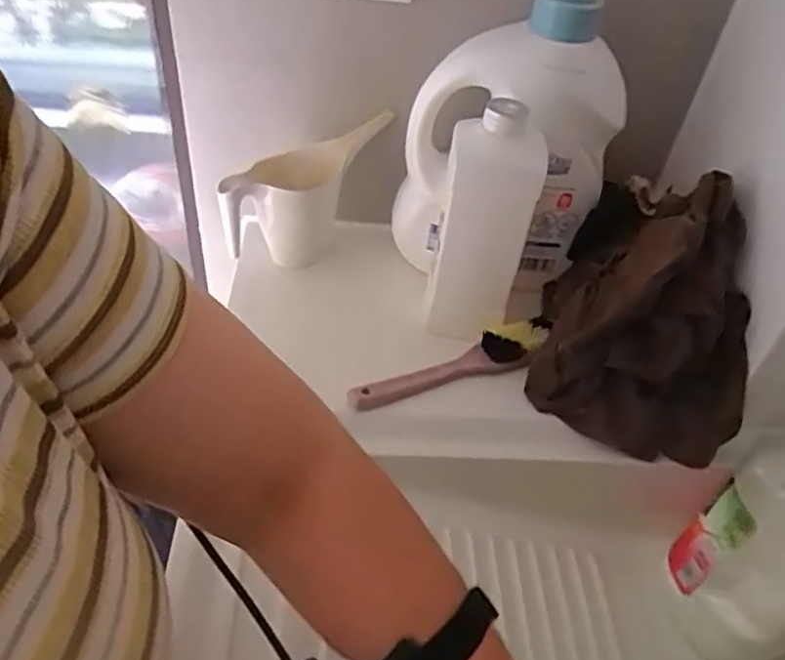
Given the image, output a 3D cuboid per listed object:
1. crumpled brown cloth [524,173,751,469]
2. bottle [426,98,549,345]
[{"bbox_3d":[0.241,-0.031,0.612,0.176,0.169,0.228,15,45,8],"label":"crumpled brown cloth"},{"bbox_3d":[0.080,-0.087,0.601,0.080,0.228,0.055,14,45,7],"label":"bottle"}]

